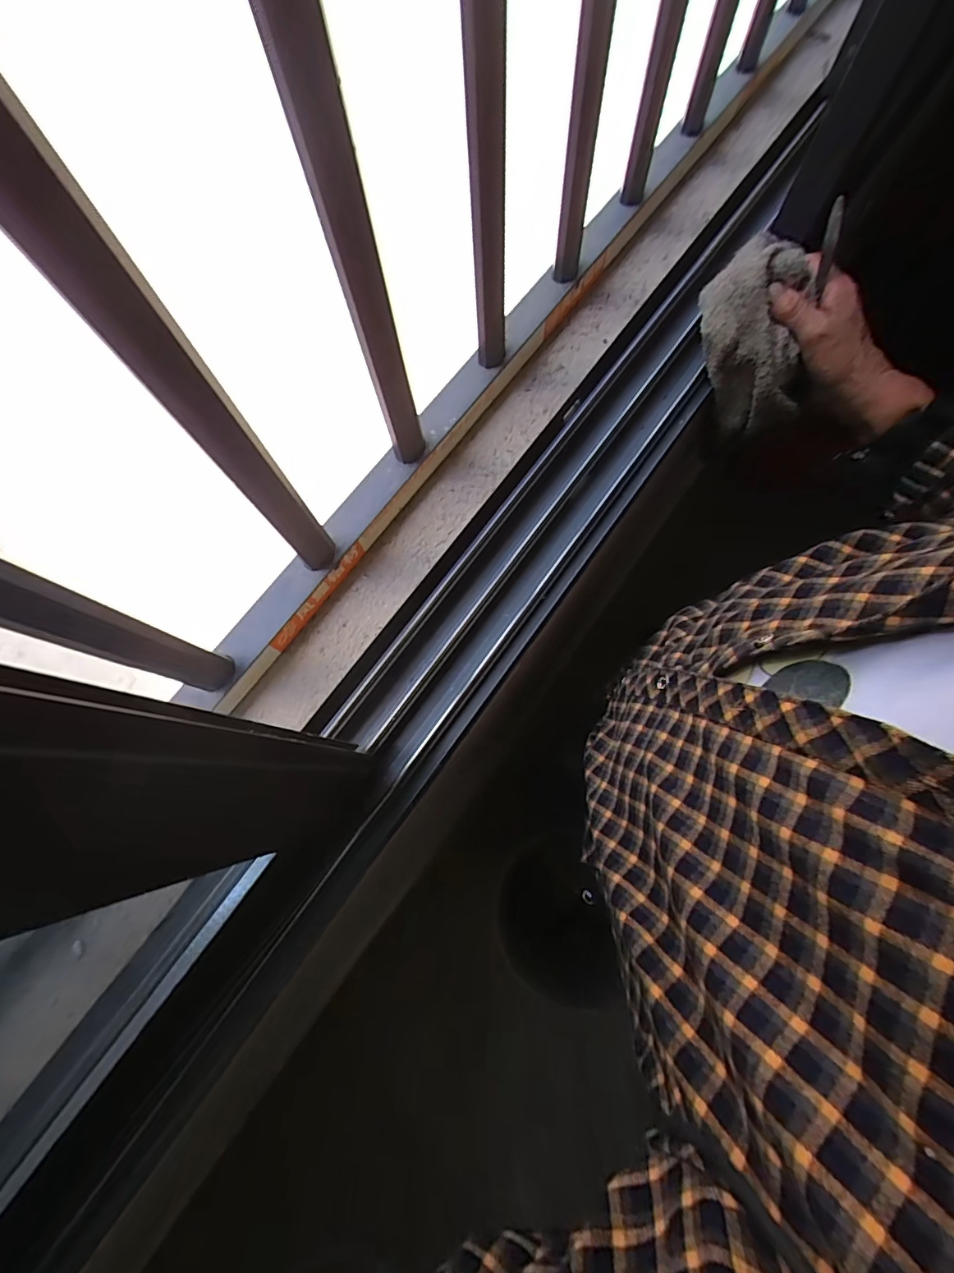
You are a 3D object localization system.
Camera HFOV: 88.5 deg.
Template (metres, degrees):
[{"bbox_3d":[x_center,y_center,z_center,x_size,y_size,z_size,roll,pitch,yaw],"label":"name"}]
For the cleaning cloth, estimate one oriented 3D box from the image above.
[{"bbox_3d":[0.237,-0.259,0.429,0.073,0.066,0.142,-21,114,-11],"label":"cleaning cloth"}]

